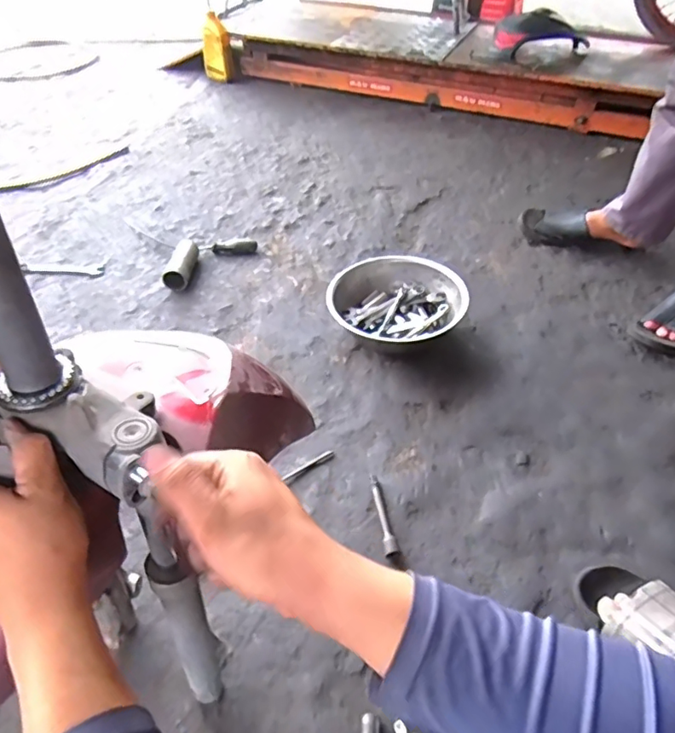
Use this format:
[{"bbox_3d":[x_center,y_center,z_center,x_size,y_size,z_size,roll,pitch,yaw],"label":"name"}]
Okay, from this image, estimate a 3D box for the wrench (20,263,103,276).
[{"bbox_3d":[-0.636,-0.226,1.211,0.186,0.010,0.037,1,47,1],"label":"wrench"}]

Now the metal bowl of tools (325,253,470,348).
[{"bbox_3d":[0.107,-0.122,1.054,0.250,0.092,0.251,0,47,0],"label":"metal bowl of tools"}]

